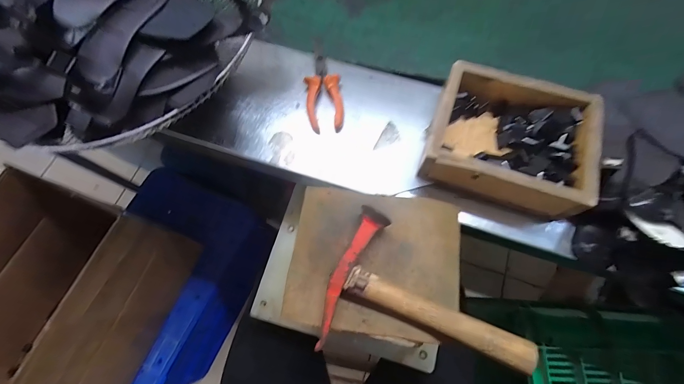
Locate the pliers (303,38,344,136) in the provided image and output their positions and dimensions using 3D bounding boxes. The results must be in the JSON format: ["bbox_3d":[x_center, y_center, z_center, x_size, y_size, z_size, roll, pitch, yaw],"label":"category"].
[{"bbox_3d":[-0.028,-0.157,0.431,0.051,0.028,0.143,-6,69,-1],"label":"pliers"}]

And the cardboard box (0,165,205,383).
[{"bbox_3d":[-0.637,0.271,0.641,0.325,0.324,0.507,19,71,9],"label":"cardboard box"}]

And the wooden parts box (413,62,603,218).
[{"bbox_3d":[0.205,-0.067,0.367,0.180,0.062,0.162,18,71,8],"label":"wooden parts box"}]

